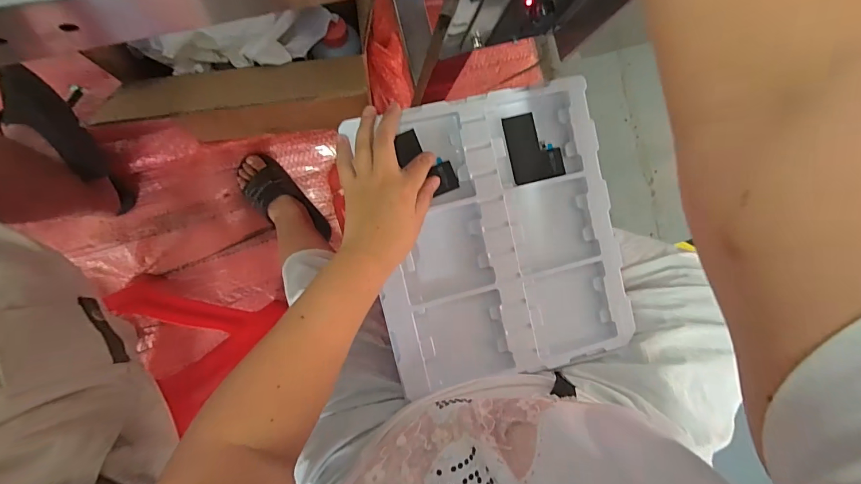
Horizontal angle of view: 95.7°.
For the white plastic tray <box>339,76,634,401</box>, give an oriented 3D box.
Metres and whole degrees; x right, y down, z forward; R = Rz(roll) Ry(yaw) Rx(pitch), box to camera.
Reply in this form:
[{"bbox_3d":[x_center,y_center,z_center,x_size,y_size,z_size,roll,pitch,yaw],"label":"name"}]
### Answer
[{"bbox_3d":[0.074,-0.005,0.437,0.267,0.020,0.308,-12,94,-8],"label":"white plastic tray"}]

